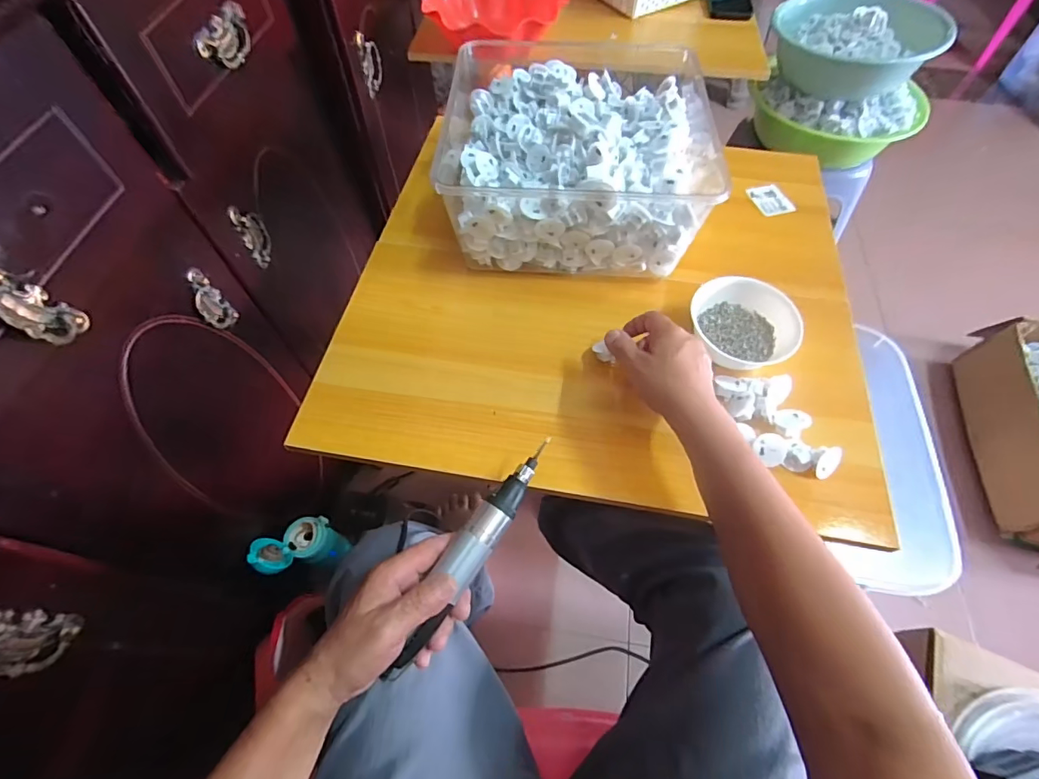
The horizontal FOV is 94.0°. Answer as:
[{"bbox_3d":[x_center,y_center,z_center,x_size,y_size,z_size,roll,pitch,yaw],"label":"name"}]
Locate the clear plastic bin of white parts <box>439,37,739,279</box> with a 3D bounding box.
[{"bbox_3d":[0.066,-0.266,0.618,0.302,0.151,0.253,2,60,1],"label":"clear plastic bin of white parts"}]

